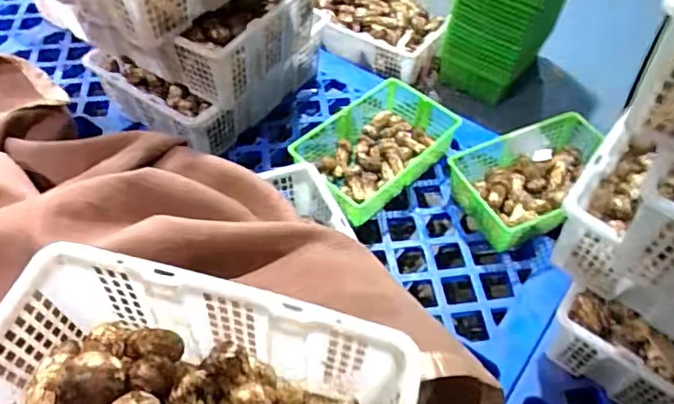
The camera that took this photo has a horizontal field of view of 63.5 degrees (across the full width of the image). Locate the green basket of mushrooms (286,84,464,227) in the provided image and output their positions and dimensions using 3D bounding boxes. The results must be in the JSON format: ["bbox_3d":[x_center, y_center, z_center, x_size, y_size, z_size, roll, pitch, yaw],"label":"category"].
[{"bbox_3d":[0.083,-0.123,1.208,0.360,0.105,0.250,-37,63,-27],"label":"green basket of mushrooms"}]

